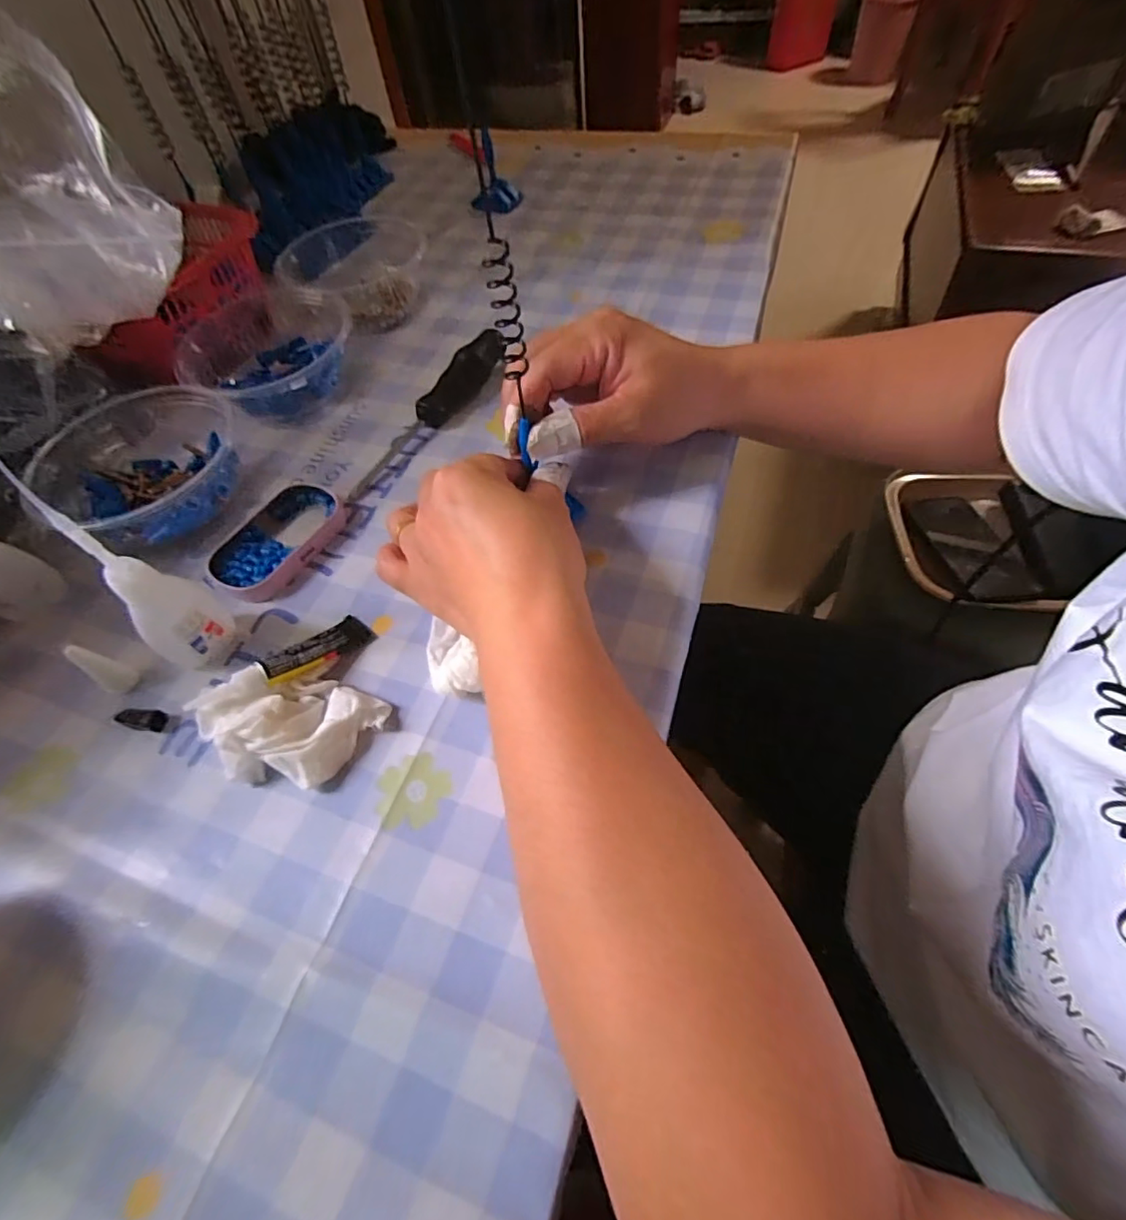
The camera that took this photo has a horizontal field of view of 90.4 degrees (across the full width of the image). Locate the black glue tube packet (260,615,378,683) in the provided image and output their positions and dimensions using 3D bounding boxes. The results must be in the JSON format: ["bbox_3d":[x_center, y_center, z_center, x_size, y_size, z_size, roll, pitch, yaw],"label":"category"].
[{"bbox_3d":[-0.121,0.020,0.277,0.022,0.007,0.052,36,43,25],"label":"black glue tube packet"}]

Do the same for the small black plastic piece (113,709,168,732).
[{"bbox_3d":[-0.203,0.053,0.270,0.021,0.009,0.009,5,57,8],"label":"small black plastic piece"}]

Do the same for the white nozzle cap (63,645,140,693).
[{"bbox_3d":[-0.223,0.029,0.272,0.011,0.034,0.013,23,61,19],"label":"white nozzle cap"}]

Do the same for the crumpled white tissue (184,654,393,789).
[{"bbox_3d":[-0.123,0.049,0.253,0.060,0.026,0.061,34,65,24],"label":"crumpled white tissue"}]

